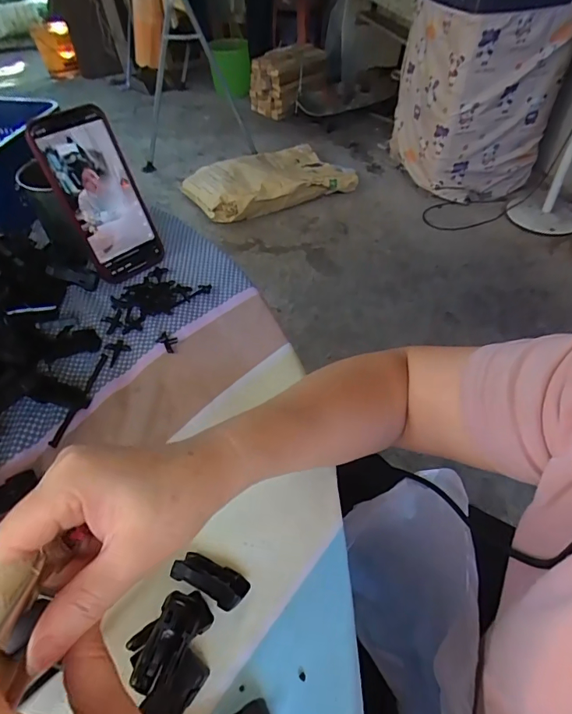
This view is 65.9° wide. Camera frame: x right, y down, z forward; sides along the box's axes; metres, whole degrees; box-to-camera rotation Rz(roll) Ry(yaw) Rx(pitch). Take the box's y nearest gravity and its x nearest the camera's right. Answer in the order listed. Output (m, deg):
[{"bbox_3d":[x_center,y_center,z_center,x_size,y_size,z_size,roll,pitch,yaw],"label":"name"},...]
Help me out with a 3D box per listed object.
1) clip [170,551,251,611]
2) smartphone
[{"bbox_3d":[-0.046,0.136,0.270,0.046,0.022,0.022,21,51,17],"label":"clip"},{"bbox_3d":[-0.184,-0.160,0.444,0.075,0.156,0.010,-37,34,-28],"label":"smartphone"}]

